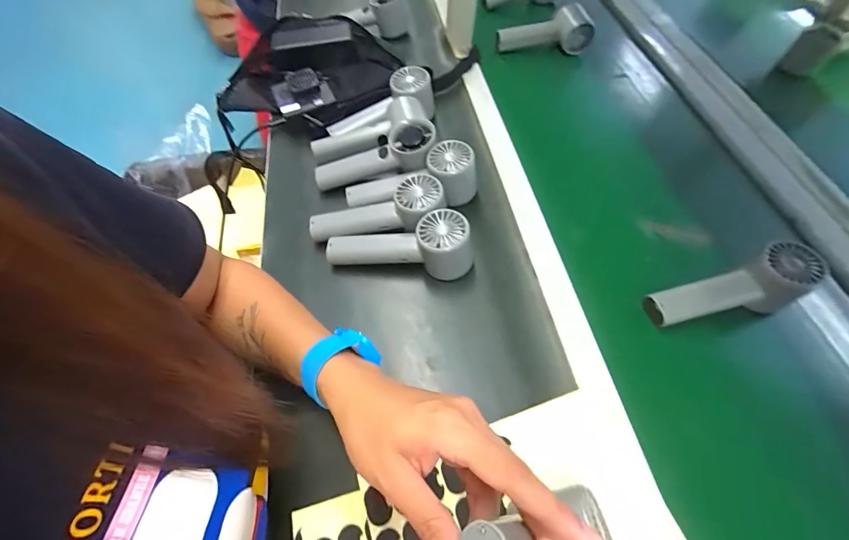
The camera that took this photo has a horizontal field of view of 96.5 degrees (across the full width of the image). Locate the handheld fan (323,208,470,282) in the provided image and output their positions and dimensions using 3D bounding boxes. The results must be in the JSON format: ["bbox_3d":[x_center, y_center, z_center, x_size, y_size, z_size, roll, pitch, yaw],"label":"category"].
[{"bbox_3d":[-0.026,-0.022,0.416,0.157,0.060,0.052,0,58,14],"label":"handheld fan"}]

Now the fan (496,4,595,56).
[{"bbox_3d":[0.206,-0.401,0.632,0.152,0.055,0.064,2,59,1],"label":"fan"}]

